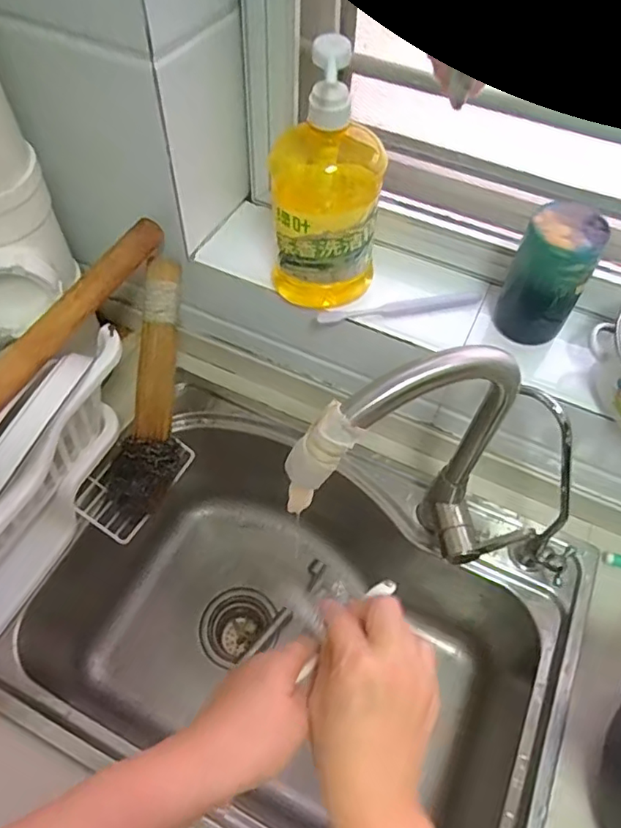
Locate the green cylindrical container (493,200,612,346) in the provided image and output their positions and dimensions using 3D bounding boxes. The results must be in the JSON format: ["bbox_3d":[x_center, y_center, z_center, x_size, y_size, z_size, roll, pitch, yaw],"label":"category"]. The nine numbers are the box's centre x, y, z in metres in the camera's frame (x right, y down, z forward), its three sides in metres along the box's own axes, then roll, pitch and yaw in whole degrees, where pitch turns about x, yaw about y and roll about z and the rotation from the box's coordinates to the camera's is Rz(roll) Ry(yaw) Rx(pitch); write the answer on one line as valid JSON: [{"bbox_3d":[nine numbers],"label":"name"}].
[{"bbox_3d":[0.234,-0.135,0.567,0.070,0.128,0.058,31,61,19],"label":"green cylindrical container"}]

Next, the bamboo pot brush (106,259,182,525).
[{"bbox_3d":[-0.188,-0.031,0.677,0.078,0.050,0.301,7,90,4],"label":"bamboo pot brush"}]

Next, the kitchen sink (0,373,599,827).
[{"bbox_3d":[-0.017,0.274,0.706,0.568,0.230,0.433,24,59,15],"label":"kitchen sink"}]

